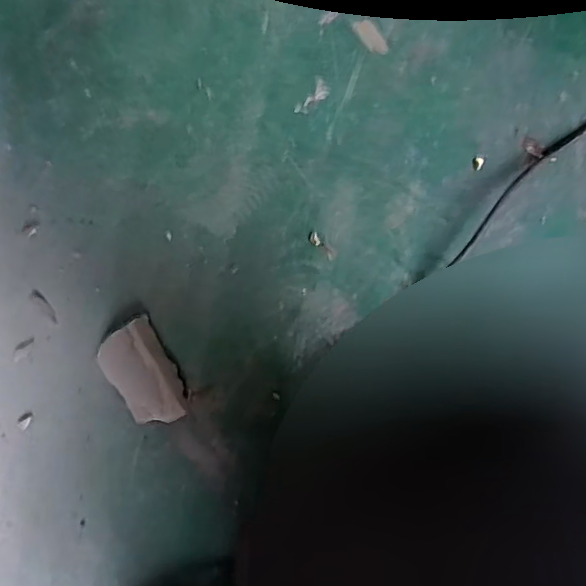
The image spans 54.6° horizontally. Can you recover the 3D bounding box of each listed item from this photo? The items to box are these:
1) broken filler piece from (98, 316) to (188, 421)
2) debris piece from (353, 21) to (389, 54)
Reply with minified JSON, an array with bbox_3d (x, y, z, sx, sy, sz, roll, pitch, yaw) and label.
[{"bbox_3d":[-0.145,0.081,0.549,0.063,0.012,0.100,-30,92,9],"label":"broken filler piece"},{"bbox_3d":[0.069,-0.226,0.501,0.016,0.004,0.035,-36,91,9],"label":"debris piece"}]

